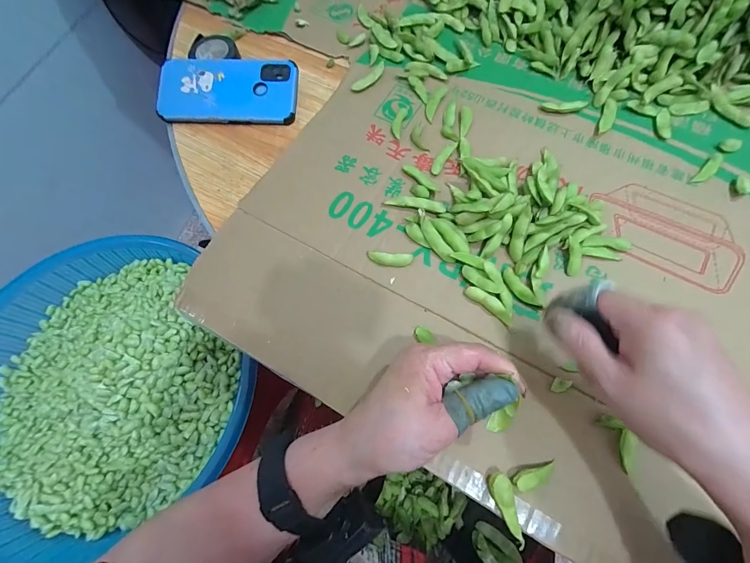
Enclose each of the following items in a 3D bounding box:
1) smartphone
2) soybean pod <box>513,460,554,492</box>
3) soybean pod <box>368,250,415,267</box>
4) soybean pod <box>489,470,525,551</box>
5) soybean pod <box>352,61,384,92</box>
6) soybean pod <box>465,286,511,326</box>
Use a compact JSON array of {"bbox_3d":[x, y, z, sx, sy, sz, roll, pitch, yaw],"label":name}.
[{"bbox_3d":[-0.176,-0.232,0.408,0.161,0.010,0.079,1,87,0],"label":"smartphone"},{"bbox_3d":[0.122,0.145,0.253,0.036,0.009,0.013,-14,69,-19],"label":"soybean pod"},{"bbox_3d":[0.014,-0.022,0.326,0.043,0.005,0.014,4,70,4],"label":"soybean pod"},{"bbox_3d":[0.099,0.169,0.250,0.015,0.008,0.052,-18,86,-4],"label":"soybean pod"},{"bbox_3d":[-0.006,-0.247,0.410,0.052,0.006,0.018,-40,73,-12],"label":"soybean pod"},{"bbox_3d":[0.104,0.020,0.305,0.047,0.007,0.012,36,75,15],"label":"soybean pod"}]

